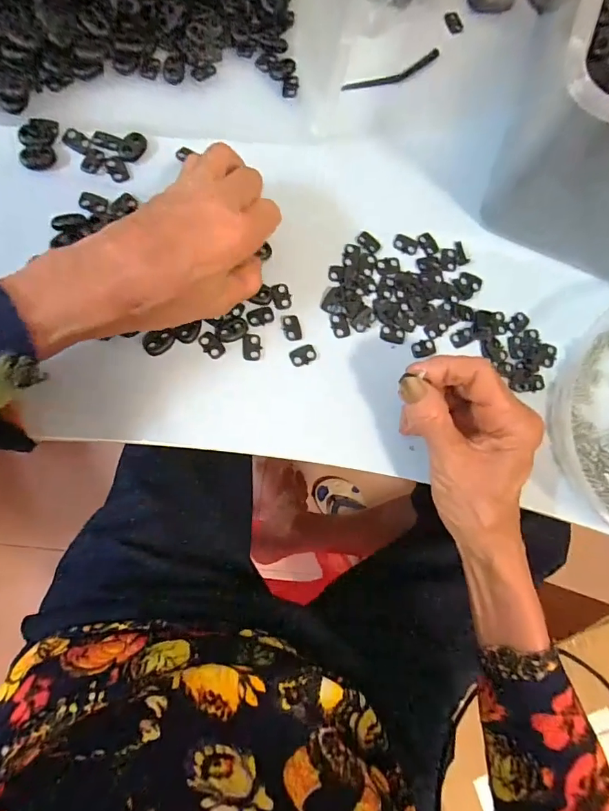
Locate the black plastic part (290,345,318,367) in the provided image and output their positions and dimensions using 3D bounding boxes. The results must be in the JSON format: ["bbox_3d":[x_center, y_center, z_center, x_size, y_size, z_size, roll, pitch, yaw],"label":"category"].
[{"bbox_3d":[-0.001,-0.035,0.316,0.019,0.004,0.012,-25,89,-10],"label":"black plastic part"}]

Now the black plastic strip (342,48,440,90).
[{"bbox_3d":[0.071,-0.262,0.357,0.089,0.006,0.013,-29,89,-10],"label":"black plastic strip"}]

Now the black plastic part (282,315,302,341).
[{"bbox_3d":[-0.009,-0.055,0.316,0.012,0.004,0.019,-15,87,-10],"label":"black plastic part"}]

